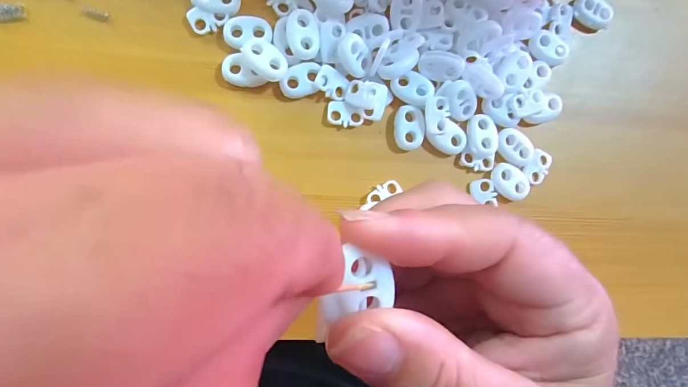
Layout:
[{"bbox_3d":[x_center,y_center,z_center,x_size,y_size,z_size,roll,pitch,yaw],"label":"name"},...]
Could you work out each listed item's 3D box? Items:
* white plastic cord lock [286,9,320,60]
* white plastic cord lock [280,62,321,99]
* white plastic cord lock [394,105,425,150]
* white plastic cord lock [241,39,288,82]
[{"bbox_3d":[-0.019,-0.074,0.189,0.015,0.005,0.021,-9,93,-8],"label":"white plastic cord lock"},{"bbox_3d":[-0.020,-0.054,0.194,0.020,0.004,0.015,-16,94,-8],"label":"white plastic cord lock"},{"bbox_3d":[0.033,-0.033,0.201,0.014,0.004,0.021,-5,92,-9],"label":"white plastic cord lock"},{"bbox_3d":[-0.036,-0.061,0.187,0.021,0.008,0.013,41,86,-6],"label":"white plastic cord lock"}]

